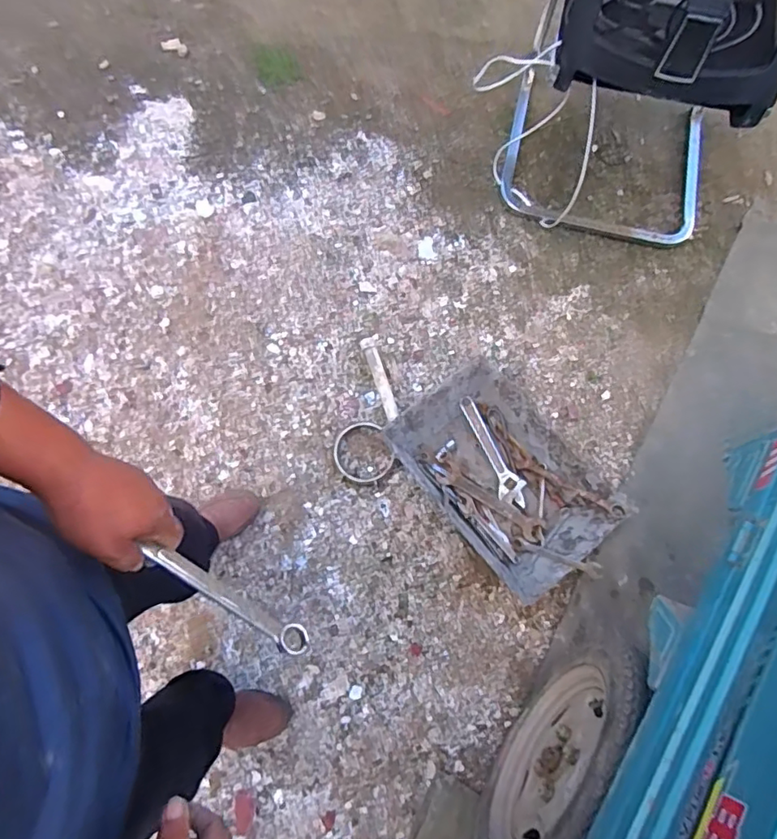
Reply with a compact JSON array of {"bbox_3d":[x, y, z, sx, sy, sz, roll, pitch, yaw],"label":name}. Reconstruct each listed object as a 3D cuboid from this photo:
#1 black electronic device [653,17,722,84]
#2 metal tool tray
[{"bbox_3d":[0.566,-0.701,1.038,0.074,0.105,0.022,12,46,4],"label":"black electronic device"},{"bbox_3d":[0.250,0.133,1.232,0.306,0.111,0.476,-37,75,-13],"label":"metal tool tray"}]

